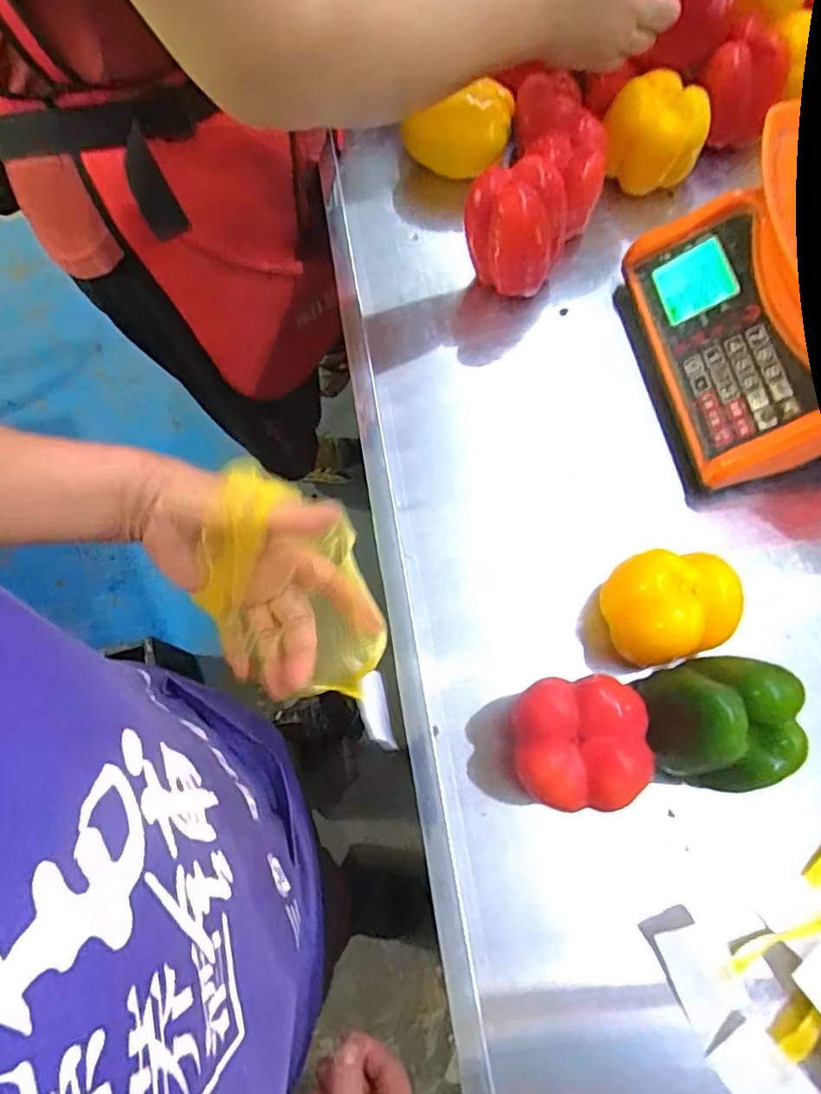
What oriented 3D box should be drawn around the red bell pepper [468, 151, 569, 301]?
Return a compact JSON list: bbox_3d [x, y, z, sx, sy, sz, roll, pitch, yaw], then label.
[{"bbox_3d":[0.091,-0.279,0.514,0.086,0.085,0.081,13,72,5],"label":"red bell pepper"}]

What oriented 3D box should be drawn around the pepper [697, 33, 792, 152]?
[{"bbox_3d":[0.316,-0.440,0.577,0.079,0.080,0.065,27,74,10],"label":"pepper"}]

